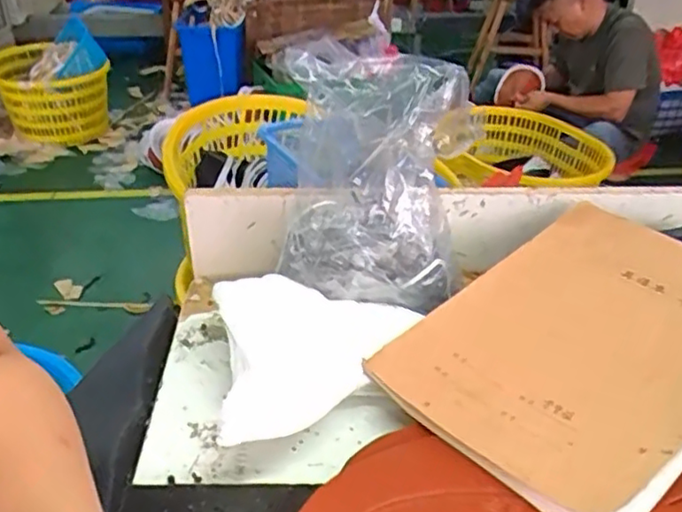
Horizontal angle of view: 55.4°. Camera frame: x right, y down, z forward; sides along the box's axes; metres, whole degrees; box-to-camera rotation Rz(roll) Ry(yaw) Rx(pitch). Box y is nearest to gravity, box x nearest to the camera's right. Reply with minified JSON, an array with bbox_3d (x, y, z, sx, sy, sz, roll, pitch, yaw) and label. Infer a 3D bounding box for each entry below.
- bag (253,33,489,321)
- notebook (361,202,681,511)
[{"bbox_3d":[0.028,-0.065,0.517,0.130,0.164,0.153,5,32,12],"label":"bag"},{"bbox_3d":[0.168,0.055,0.443,0.258,0.020,0.184,-29,40,-29],"label":"notebook"}]

